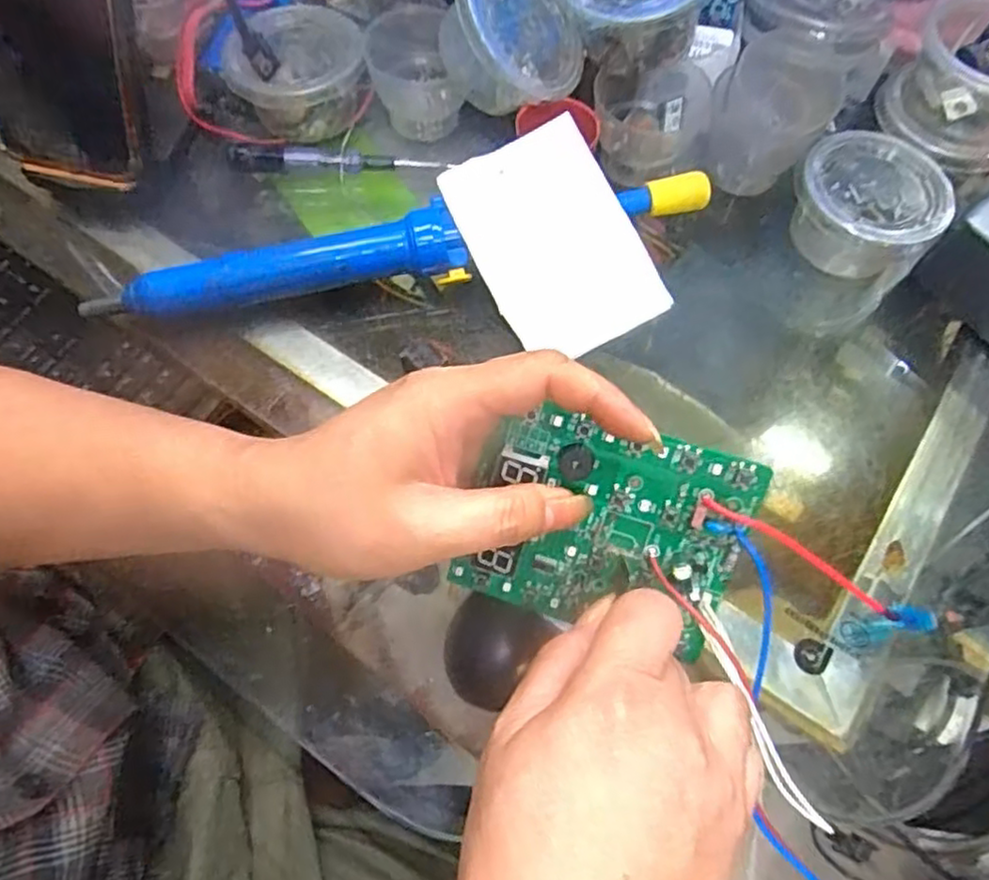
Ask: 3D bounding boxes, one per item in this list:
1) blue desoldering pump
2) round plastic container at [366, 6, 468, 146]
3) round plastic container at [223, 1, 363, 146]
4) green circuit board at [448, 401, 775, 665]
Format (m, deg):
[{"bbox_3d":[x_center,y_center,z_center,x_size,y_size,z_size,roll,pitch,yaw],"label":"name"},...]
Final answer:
[{"bbox_3d":[-0.043,-0.098,0.364,0.322,0.022,0.031,-13,66,-7],"label":"blue desoldering pump"},{"bbox_3d":[-0.048,-0.217,0.414,0.055,0.046,0.057,0,65,-1],"label":"round plastic container"},{"bbox_3d":[-0.116,-0.214,0.411,0.078,0.050,0.076,0,65,-1],"label":"round plastic container"},{"bbox_3d":[0.044,0.040,0.284,0.108,0.017,0.088,16,107,5],"label":"green circuit board"}]

